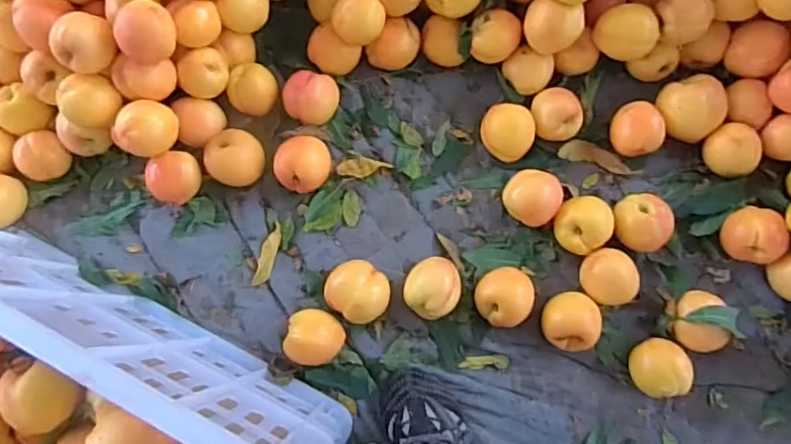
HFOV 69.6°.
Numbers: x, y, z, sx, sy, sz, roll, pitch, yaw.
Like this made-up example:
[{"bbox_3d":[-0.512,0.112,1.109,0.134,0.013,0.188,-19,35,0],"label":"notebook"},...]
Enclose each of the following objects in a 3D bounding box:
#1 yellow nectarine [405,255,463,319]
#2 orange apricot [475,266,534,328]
[{"bbox_3d":[0.044,0.076,0.654,0.061,0.057,0.066,0,78,0],"label":"yellow nectarine"},{"bbox_3d":[0.125,0.086,0.653,0.064,0.050,0.064,0,78,0],"label":"orange apricot"}]

